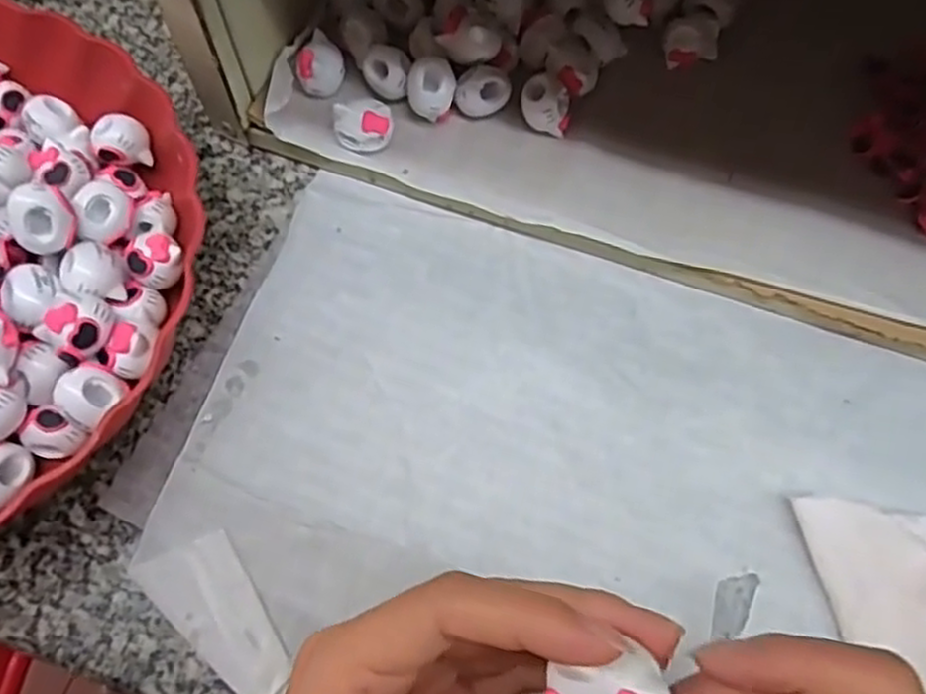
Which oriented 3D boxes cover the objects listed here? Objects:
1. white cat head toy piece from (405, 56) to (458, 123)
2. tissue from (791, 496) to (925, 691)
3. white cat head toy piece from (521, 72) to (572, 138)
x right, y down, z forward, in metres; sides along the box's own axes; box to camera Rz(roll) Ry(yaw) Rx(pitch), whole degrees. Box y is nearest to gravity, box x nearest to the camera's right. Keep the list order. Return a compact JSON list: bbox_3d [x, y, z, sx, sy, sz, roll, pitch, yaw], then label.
[{"bbox_3d":[-0.014,-0.112,0.329,0.021,0.027,0.019,0,68,0],"label":"white cat head toy piece"},{"bbox_3d":[0.155,0.094,0.268,0.051,0.010,0.077,-2,68,-1],"label":"tissue"},{"bbox_3d":[0.037,-0.107,0.330,0.021,0.021,0.019,9,68,4],"label":"white cat head toy piece"}]

